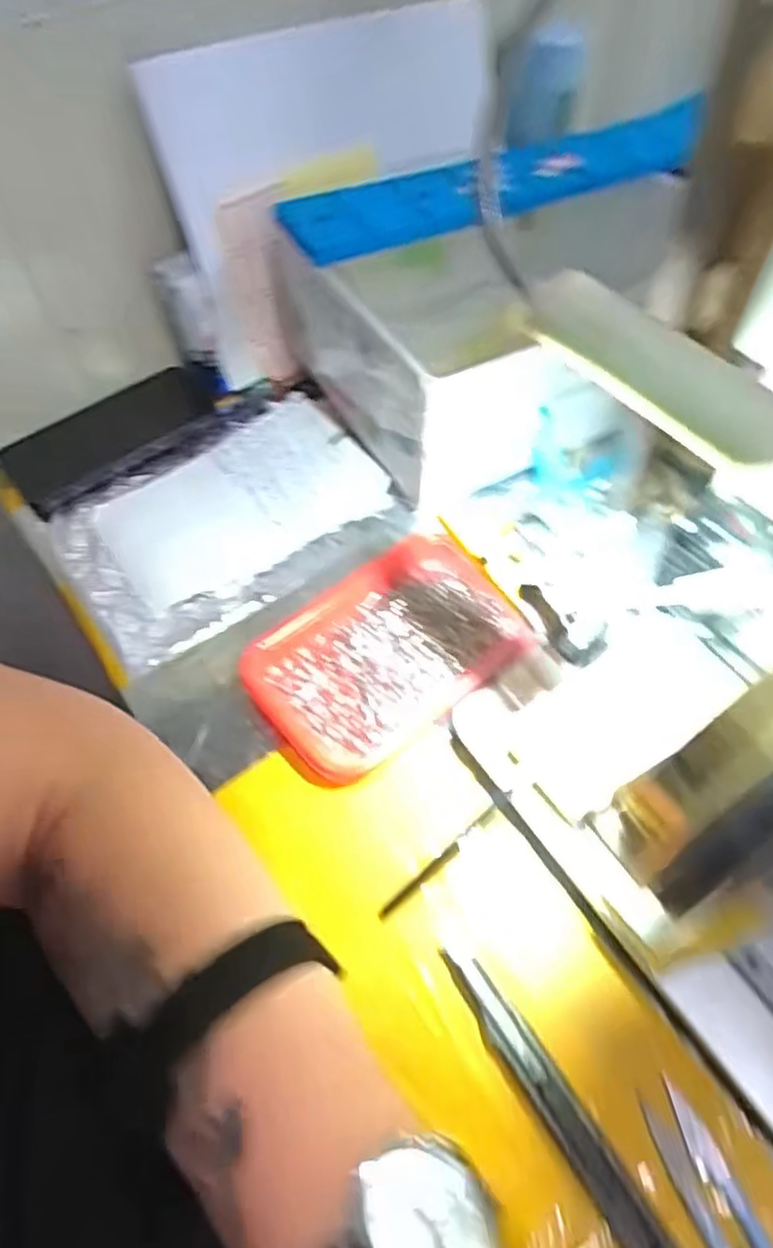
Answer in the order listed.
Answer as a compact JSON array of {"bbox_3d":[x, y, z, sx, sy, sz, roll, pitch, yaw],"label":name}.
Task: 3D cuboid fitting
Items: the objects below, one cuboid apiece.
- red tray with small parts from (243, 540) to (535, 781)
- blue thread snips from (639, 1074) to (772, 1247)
[{"bbox_3d":[0.000,0.016,0.418,0.160,0.016,0.111,-31,59,-17],"label":"red tray with small parts"},{"bbox_3d":[0.137,0.242,0.270,0.022,0.009,0.107,-21,57,-11],"label":"blue thread snips"}]

